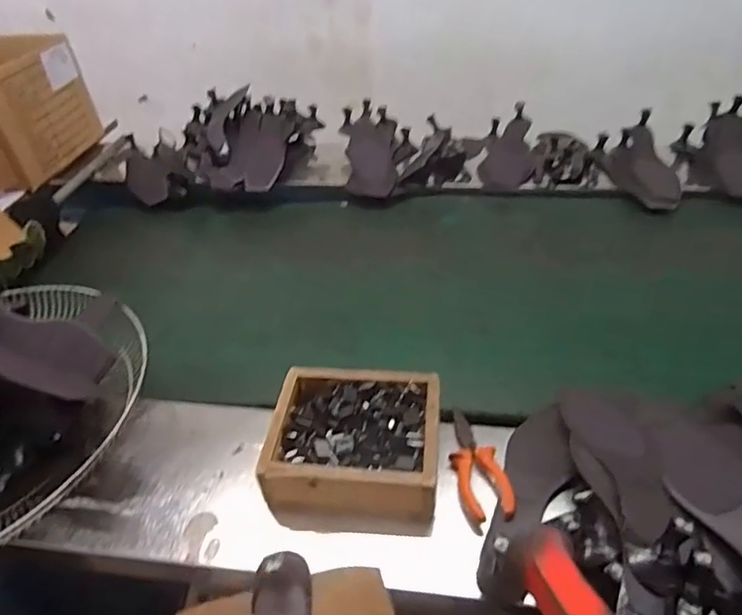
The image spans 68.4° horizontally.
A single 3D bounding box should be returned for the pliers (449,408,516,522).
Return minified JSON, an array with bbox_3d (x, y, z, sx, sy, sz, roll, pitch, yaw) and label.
[{"bbox_3d":[0.113,0.165,0.596,0.047,0.024,0.144,-8,40,-3],"label":"pliers"}]

